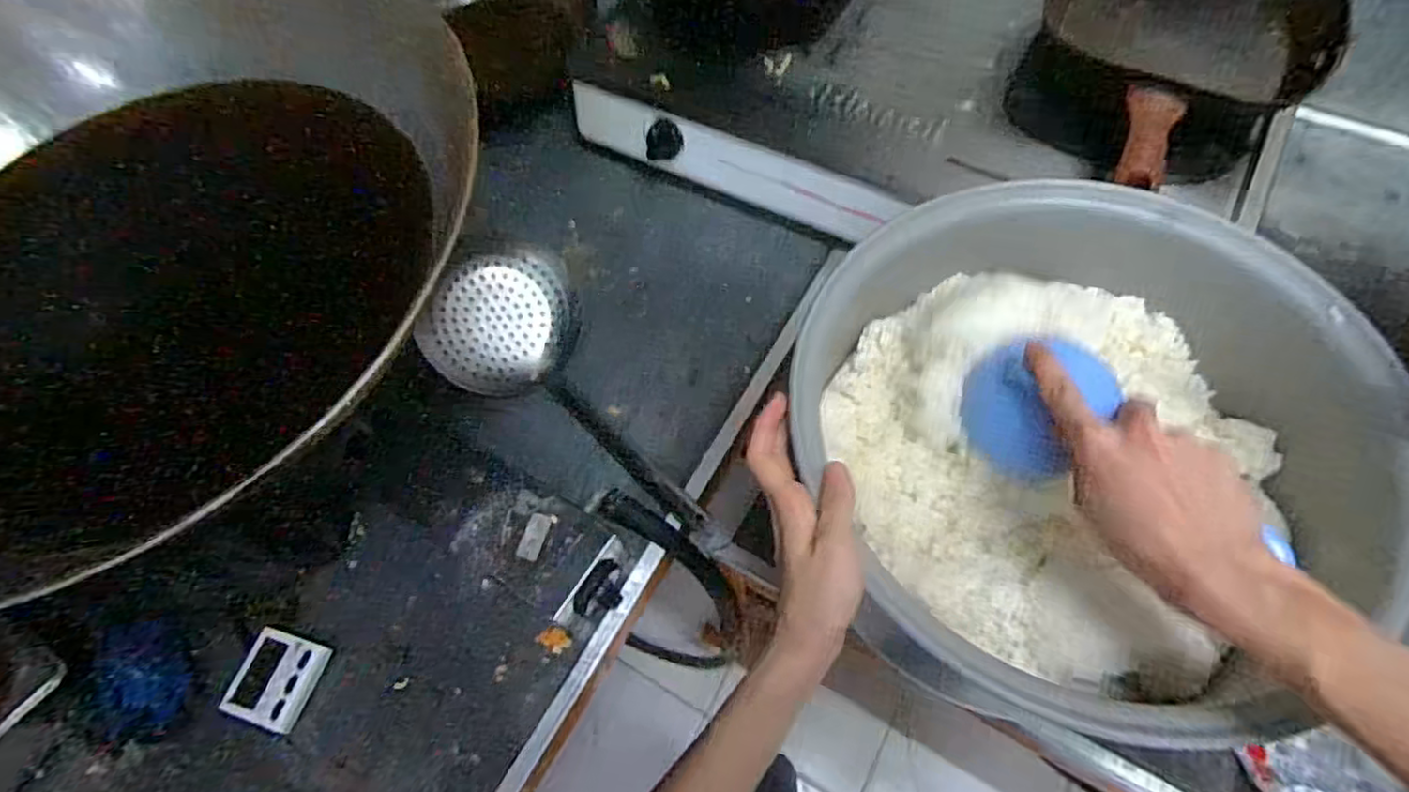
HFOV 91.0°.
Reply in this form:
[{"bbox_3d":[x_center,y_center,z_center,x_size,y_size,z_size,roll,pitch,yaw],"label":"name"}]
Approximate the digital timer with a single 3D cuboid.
[{"bbox_3d":[-0.368,0.241,0.592,0.067,0.021,0.071,14,65,11],"label":"digital timer"}]

